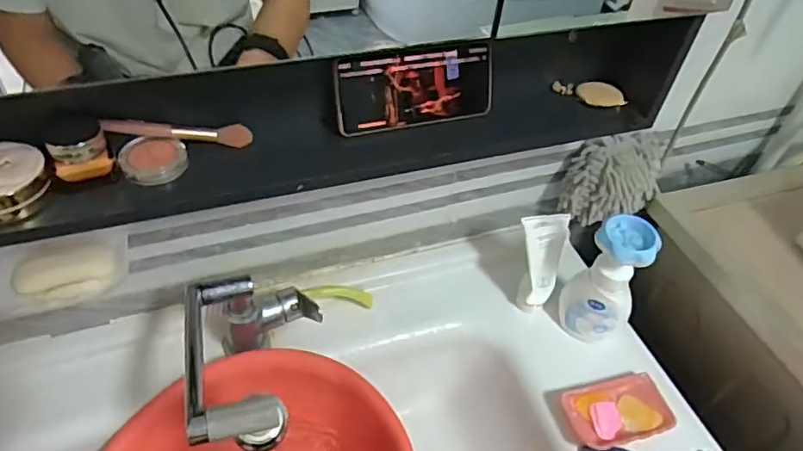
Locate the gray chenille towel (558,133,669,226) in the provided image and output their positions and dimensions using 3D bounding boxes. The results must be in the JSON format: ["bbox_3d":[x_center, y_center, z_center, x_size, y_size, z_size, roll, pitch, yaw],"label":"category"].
[{"bbox_3d":[0.305,-0.066,0.798,0.135,0.118,0.064,-1,46,-8],"label":"gray chenille towel"}]

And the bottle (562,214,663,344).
[{"bbox_3d":[0.267,0.074,0.723,0.086,0.183,0.062,33,51,23],"label":"bottle"}]

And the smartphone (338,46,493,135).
[{"bbox_3d":[0.016,-0.139,0.569,0.167,0.078,0.009,-12,27,-17],"label":"smartphone"}]

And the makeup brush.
[{"bbox_3d":[-0.206,-0.087,0.519,0.129,0.017,0.013,1,44,-27],"label":"makeup brush"}]

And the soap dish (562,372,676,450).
[{"bbox_3d":[0.269,0.232,0.692,0.132,0.018,0.079,-8,47,-14],"label":"soap dish"}]

